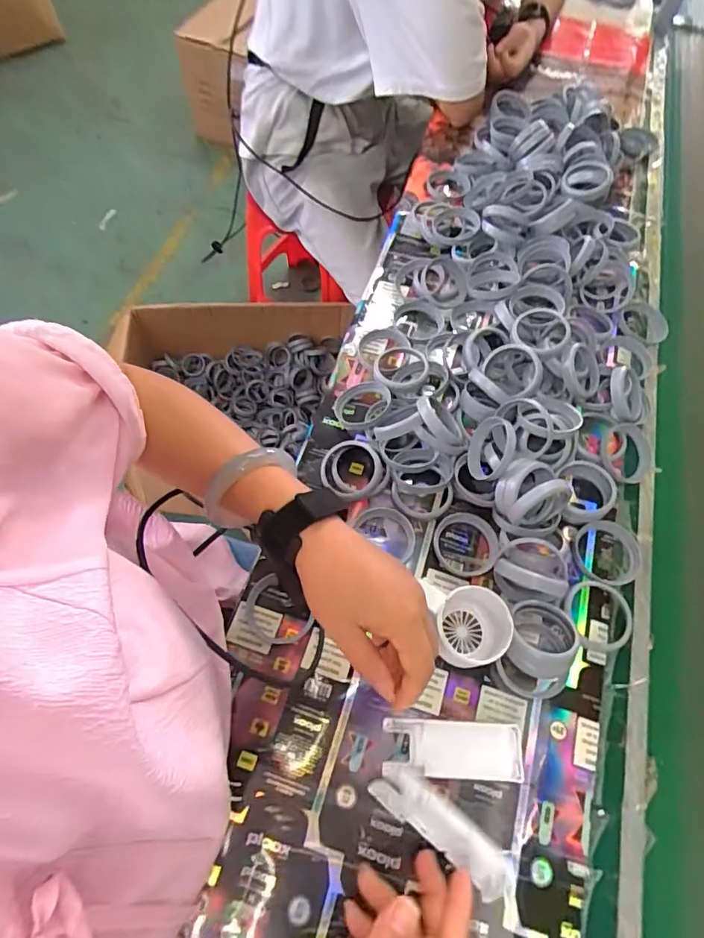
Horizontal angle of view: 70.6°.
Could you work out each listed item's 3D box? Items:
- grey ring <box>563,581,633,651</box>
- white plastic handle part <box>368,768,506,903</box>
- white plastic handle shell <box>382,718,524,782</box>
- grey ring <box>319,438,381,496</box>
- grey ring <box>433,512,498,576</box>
[{"bbox_3d":[0.215,0.125,0.428,0.057,0.007,0.057,1,63,-1],"label":"grey ring"},{"bbox_3d":[0.063,0.256,0.355,0.105,0.032,0.029,34,67,18],"label":"white plastic handle part"},{"bbox_3d":[0.078,0.219,0.387,0.106,0.010,0.039,3,63,0],"label":"white plastic handle shell"},{"bbox_3d":[-0.002,-0.001,0.477,0.059,0.009,0.056,-4,70,12],"label":"grey ring"},{"bbox_3d":[0.106,0.070,0.459,0.059,0.012,0.057,1,63,-1],"label":"grey ring"}]

